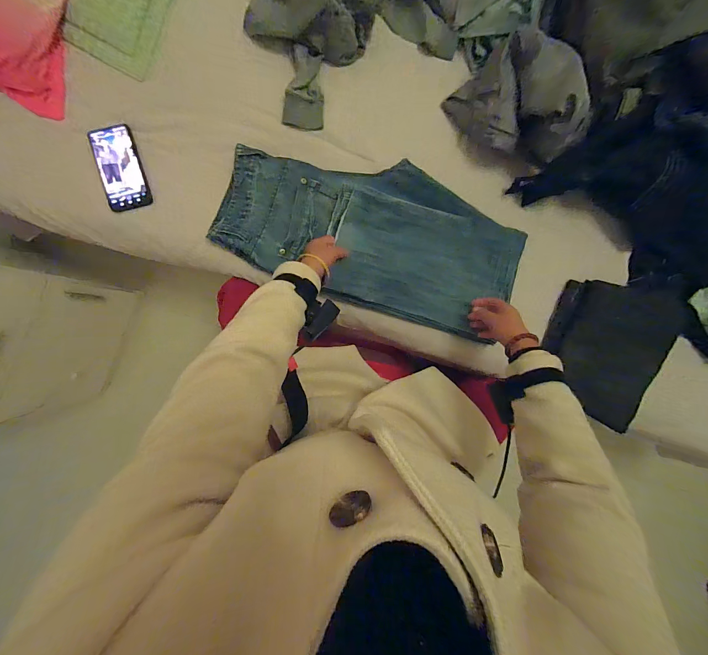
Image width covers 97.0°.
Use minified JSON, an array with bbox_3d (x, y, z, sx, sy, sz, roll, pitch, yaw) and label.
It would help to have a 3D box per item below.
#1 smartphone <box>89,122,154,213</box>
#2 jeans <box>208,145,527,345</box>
[{"bbox_3d":[-0.456,-0.313,0.613,0.074,0.012,0.161,-16,93,-18],"label":"smartphone"},{"bbox_3d":[0.042,-0.177,0.608,0.584,0.044,0.269,15,89,-7],"label":"jeans"}]

